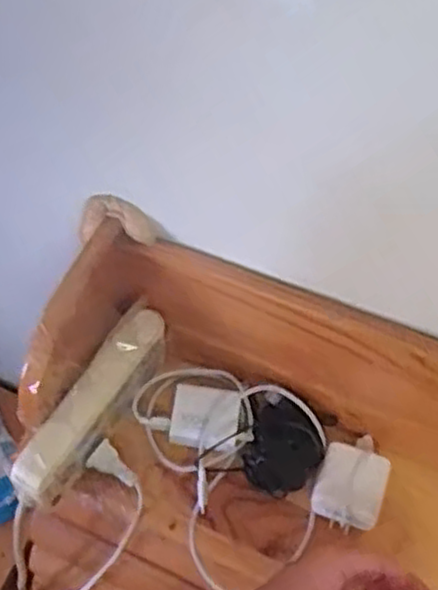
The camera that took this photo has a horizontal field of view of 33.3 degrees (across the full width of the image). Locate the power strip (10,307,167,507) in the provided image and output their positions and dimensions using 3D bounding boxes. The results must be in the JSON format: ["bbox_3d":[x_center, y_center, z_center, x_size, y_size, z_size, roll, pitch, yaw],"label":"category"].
[{"bbox_3d":[-0.101,0.081,0.578,0.033,0.037,0.173,29,62,13],"label":"power strip"}]

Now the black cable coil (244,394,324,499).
[{"bbox_3d":[0.054,0.127,0.618,0.060,0.026,0.074,2,59,-2],"label":"black cable coil"}]

